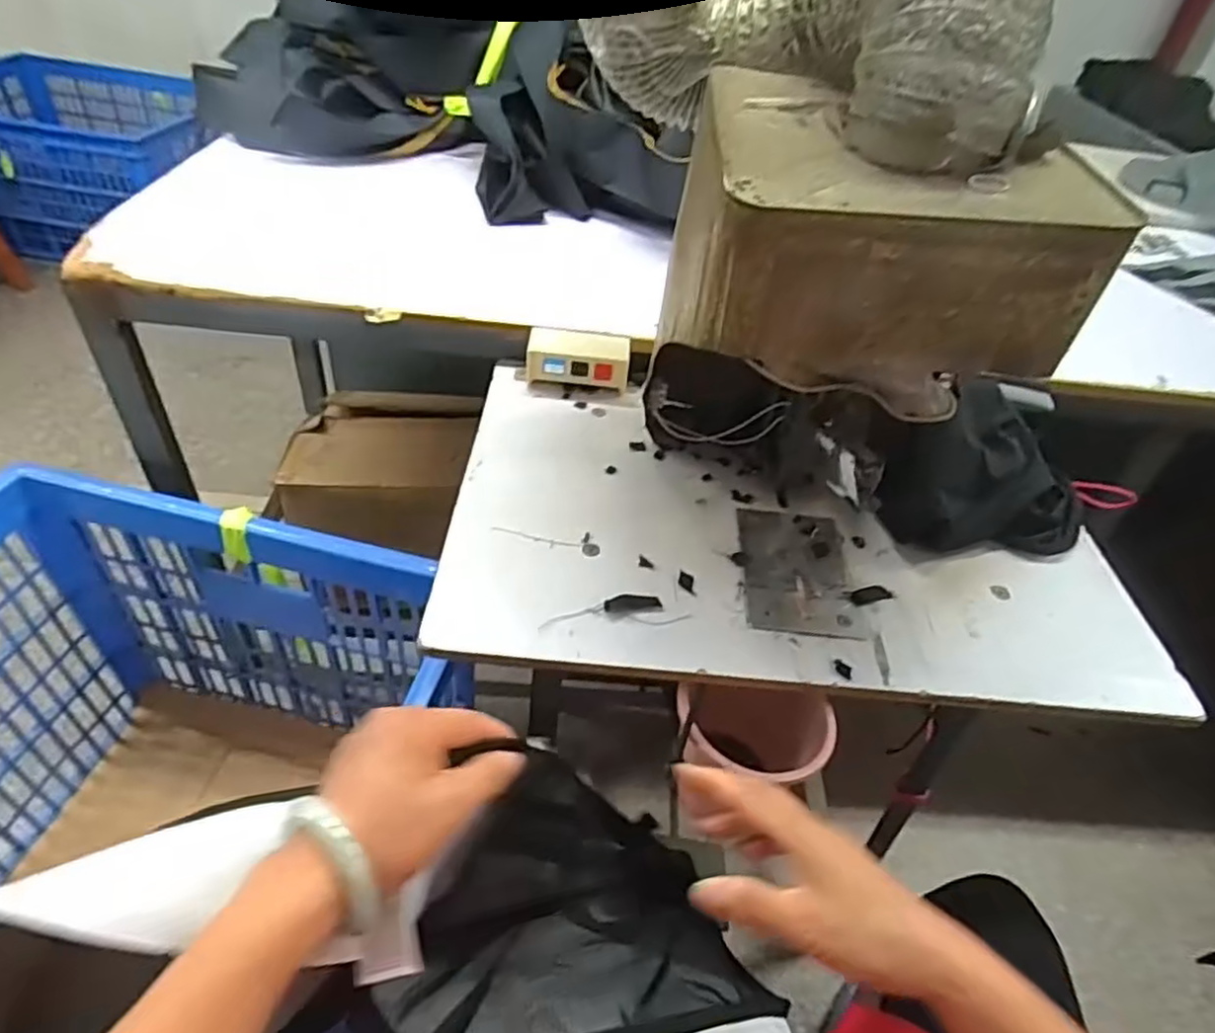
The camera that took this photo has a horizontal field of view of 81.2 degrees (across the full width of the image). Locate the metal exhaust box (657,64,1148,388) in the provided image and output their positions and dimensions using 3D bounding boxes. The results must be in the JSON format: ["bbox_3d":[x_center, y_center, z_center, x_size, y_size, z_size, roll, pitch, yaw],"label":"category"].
[{"bbox_3d":[0.178,-0.192,0.499,0.230,0.136,0.217,5,43,-2],"label":"metal exhaust box"}]

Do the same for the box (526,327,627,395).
[{"bbox_3d":[-0.037,-0.175,0.773,0.105,0.047,0.053,1,43,-7],"label":"box"}]

